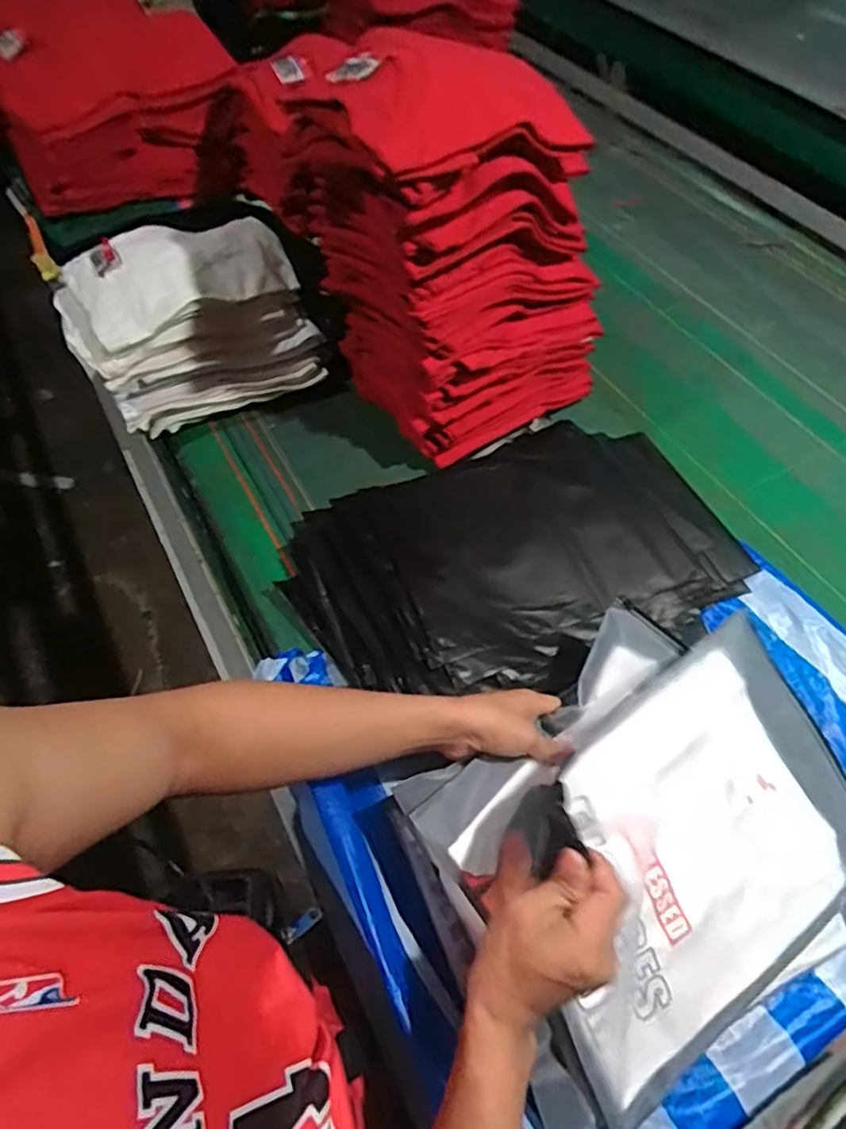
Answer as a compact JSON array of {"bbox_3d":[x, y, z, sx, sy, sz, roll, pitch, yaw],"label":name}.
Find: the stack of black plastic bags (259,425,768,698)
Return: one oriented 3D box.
[{"bbox_3d":[0.117,-0.016,0.753,0.525,0.071,0.356,-25,60,-17],"label":"stack of black plastic bags"}]

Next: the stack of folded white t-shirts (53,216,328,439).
[{"bbox_3d":[-0.316,-0.330,0.865,0.299,0.199,0.200,-25,60,-16],"label":"stack of folded white t-shirts"}]

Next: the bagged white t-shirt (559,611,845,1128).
[{"bbox_3d":[0.228,0.221,0.507,0.339,0.020,0.244,-27,90,-25],"label":"bagged white t-shirt"}]

